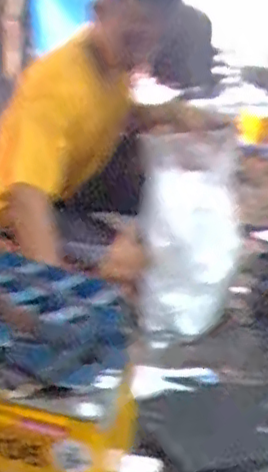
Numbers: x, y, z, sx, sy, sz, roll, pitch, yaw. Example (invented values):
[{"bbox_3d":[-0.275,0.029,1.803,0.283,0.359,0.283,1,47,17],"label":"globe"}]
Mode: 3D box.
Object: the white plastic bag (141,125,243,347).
[{"bbox_3d":[0.136,-0.005,1.585,0.271,0.502,0.160,-3,14,-18],"label":"white plastic bag"}]

